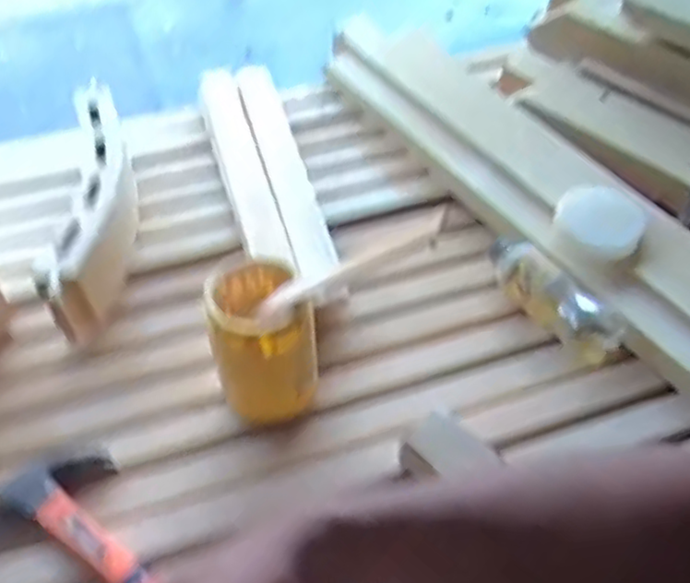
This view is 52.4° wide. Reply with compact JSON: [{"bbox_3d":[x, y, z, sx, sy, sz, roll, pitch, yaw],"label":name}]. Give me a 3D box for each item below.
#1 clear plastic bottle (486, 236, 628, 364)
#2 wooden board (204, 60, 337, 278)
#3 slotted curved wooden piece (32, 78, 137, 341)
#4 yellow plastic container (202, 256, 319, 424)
[{"bbox_3d":[0.210,0.003,0.734,0.047,0.053,0.171,-27,54,-21],"label":"clear plastic bottle"},{"bbox_3d":[-0.103,-0.156,0.843,0.099,0.019,0.378,-23,53,4],"label":"wooden board"},{"bbox_3d":[-0.273,-0.088,0.774,0.068,0.105,0.304,-3,49,-2],"label":"slotted curved wooden piece"},{"bbox_3d":[-0.071,0.047,0.652,0.081,0.149,0.092,-1,49,1],"label":"yellow plastic container"}]

